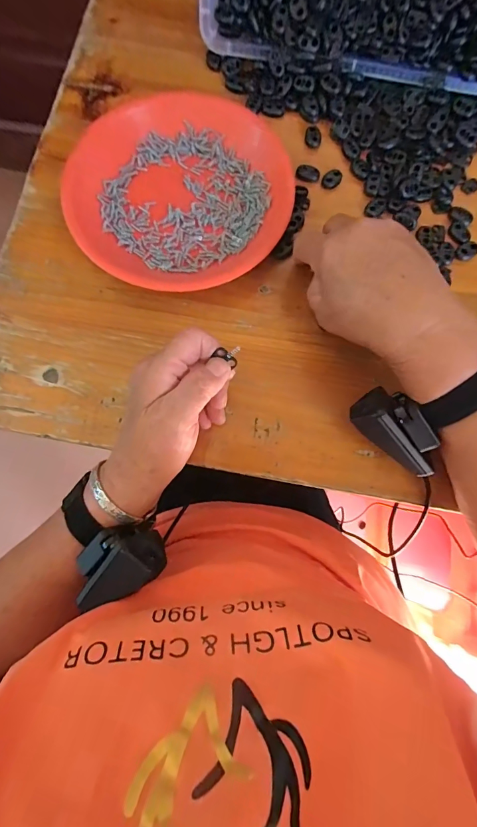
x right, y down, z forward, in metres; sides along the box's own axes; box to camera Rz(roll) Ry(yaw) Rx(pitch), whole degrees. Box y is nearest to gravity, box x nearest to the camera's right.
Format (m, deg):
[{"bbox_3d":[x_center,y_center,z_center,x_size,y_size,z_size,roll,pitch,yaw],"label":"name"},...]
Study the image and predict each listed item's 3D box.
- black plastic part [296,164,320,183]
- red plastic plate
[{"bbox_3d":[0.066,-0.228,0.361,0.022,0.007,0.015,14,80,2],"label":"black plastic part"},{"bbox_3d":[-0.051,-0.204,0.341,0.187,0.023,0.202,0,80,-1],"label":"red plastic plate"}]

